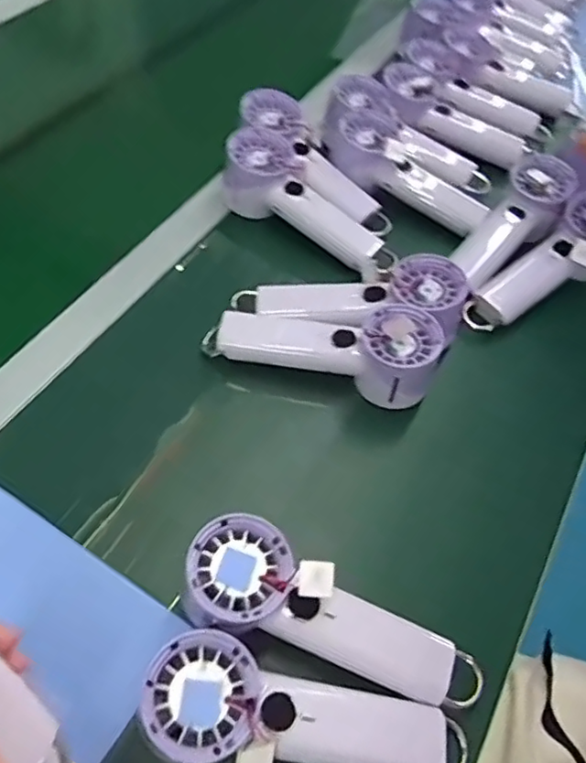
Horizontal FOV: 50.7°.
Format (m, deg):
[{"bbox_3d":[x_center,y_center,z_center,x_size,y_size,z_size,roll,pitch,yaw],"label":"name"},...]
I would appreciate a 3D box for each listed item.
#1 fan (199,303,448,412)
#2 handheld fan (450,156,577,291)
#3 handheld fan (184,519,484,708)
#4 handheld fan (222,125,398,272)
[{"bbox_3d":[0.027,-0.037,0.512,0.185,0.051,0.065,15,55,5],"label":"fan"},{"bbox_3d":[0.223,-0.163,0.627,0.067,0.040,0.162,39,87,20],"label":"handheld fan"},{"bbox_3d":[0.027,0.147,0.380,0.198,0.041,0.069,29,56,-7],"label":"handheld fan"},{"bbox_3d":[0.012,-0.170,0.610,0.199,0.067,0.077,39,60,4],"label":"handheld fan"}]

